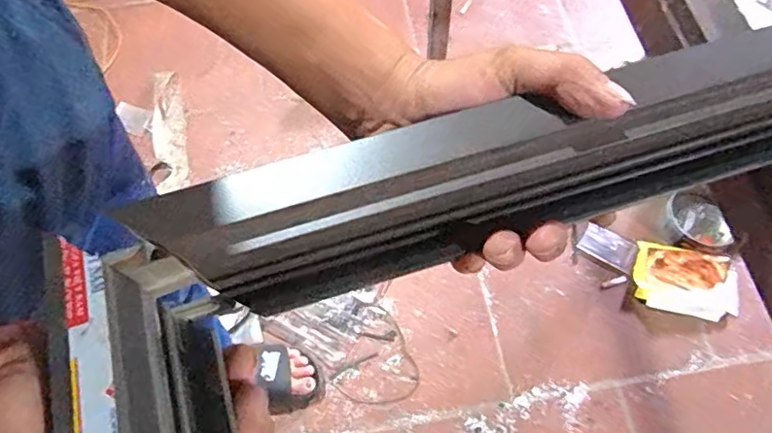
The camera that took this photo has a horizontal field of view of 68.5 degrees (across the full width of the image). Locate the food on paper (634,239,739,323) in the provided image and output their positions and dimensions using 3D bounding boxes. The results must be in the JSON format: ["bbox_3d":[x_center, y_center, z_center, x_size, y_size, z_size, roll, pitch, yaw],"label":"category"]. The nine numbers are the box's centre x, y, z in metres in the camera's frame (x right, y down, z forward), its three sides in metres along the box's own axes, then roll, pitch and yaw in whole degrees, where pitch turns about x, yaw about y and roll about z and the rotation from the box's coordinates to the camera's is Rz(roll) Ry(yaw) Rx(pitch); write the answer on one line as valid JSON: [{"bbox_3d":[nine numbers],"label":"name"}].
[{"bbox_3d":[0.610,0.133,1.153,0.197,0.029,0.129,15,66,9],"label":"food on paper"}]

